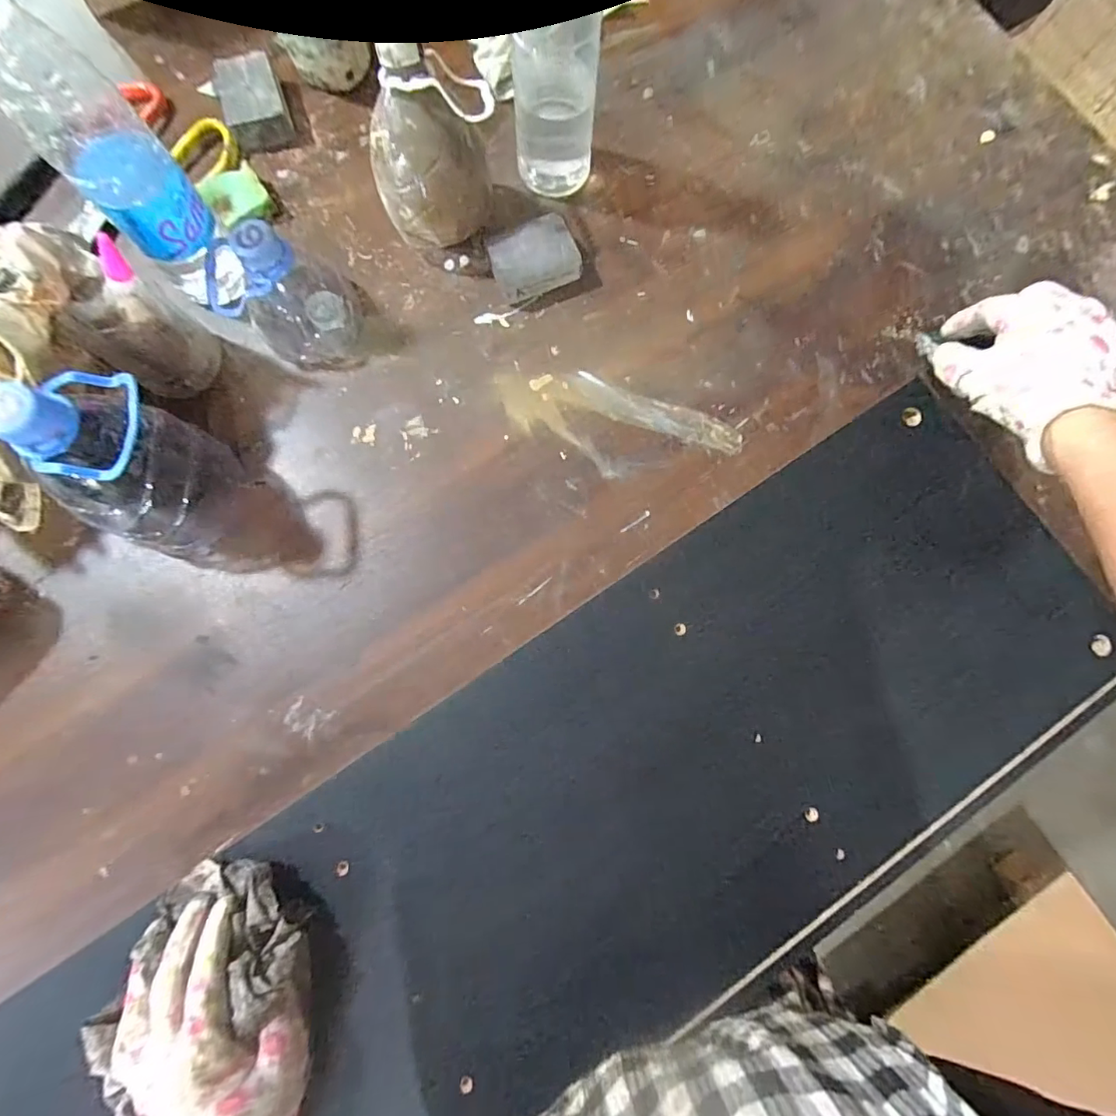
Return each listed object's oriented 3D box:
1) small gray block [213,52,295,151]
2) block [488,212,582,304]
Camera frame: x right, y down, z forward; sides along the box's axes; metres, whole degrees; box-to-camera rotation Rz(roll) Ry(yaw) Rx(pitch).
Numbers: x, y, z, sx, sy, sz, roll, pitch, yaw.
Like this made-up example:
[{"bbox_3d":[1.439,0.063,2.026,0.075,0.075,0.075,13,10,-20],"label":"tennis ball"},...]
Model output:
[{"bbox_3d":[-0.259,-0.387,0.449,0.049,0.026,0.067,-19,83,-4],"label":"small gray block"},{"bbox_3d":[-0.019,-0.246,0.434,0.067,0.027,0.050,-25,83,-4],"label":"block"}]

